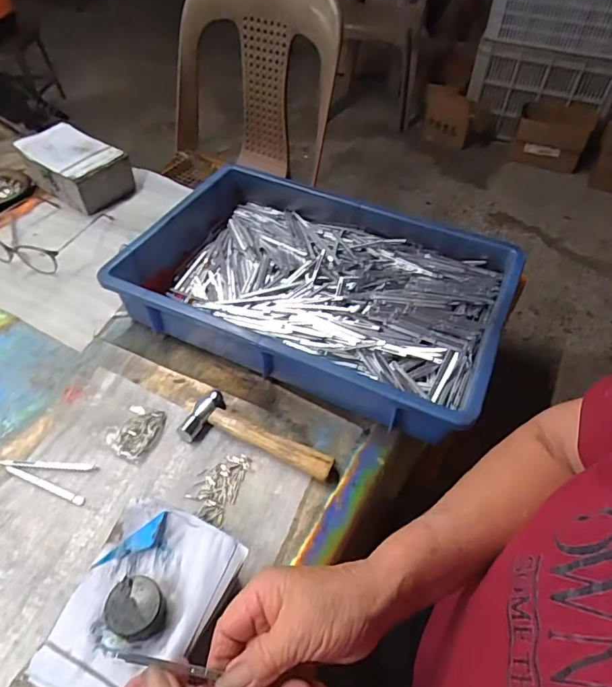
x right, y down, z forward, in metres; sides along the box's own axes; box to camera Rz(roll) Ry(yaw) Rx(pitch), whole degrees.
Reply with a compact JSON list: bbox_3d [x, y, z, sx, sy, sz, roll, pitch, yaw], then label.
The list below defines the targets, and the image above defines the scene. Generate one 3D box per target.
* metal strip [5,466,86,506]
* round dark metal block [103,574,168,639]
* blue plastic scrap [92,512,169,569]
[{"bbox_3d":[-0.248,0.135,0.451,0.087,0.004,0.008,17,50,13],"label":"metal strip"},{"bbox_3d":[-0.122,0.191,0.343,0.039,0.020,0.037,1,48,-1],"label":"round dark metal block"},{"bbox_3d":[-0.135,0.160,0.377,0.062,0.007,0.017,-32,57,-26],"label":"blue plastic scrap"}]

